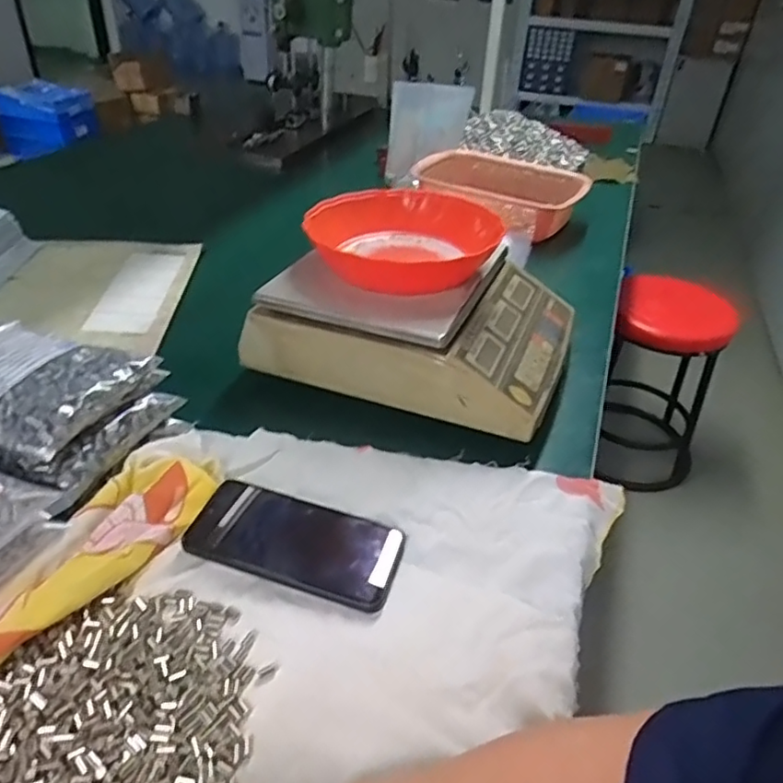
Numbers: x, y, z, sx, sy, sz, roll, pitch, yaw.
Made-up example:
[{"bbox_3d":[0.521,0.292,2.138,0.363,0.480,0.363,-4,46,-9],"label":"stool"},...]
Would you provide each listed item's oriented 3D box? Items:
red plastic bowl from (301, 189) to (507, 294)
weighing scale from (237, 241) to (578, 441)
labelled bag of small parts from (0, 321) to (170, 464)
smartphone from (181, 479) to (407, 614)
[{"bbox_3d":[0.002,-0.169,0.677,0.199,0.059,0.176,-23,43,-31],"label":"red plastic bowl"},{"bbox_3d":[0.037,-0.085,0.713,0.329,0.110,0.272,15,38,17],"label":"weighing scale"},{"bbox_3d":[-0.314,-0.010,0.517,0.171,0.042,0.143,13,37,14],"label":"labelled bag of small parts"},{"bbox_3d":[-0.076,0.119,0.480,0.162,0.016,0.077,11,36,11],"label":"smartphone"}]

